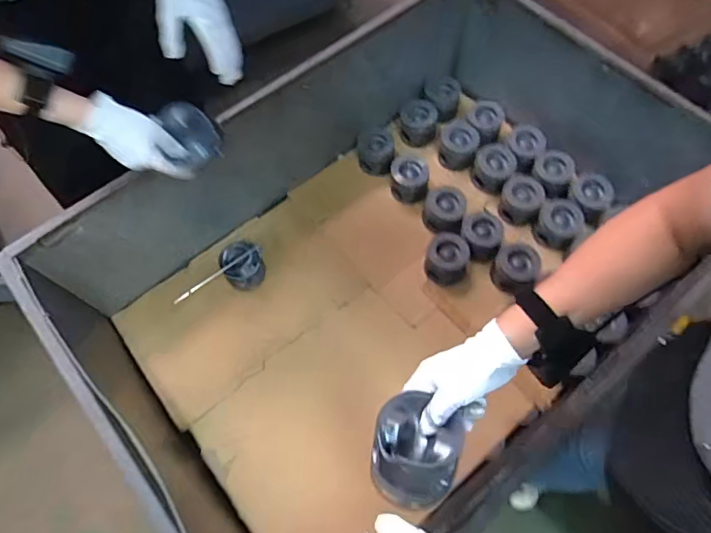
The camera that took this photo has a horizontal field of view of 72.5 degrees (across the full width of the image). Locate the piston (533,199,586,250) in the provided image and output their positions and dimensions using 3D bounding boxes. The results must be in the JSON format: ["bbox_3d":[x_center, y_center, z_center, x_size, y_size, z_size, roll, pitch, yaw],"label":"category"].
[{"bbox_3d":[0.450,-0.094,1.077,0.088,0.065,0.091,0,65,1],"label":"piston"}]

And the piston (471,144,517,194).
[{"bbox_3d":[0.321,-0.229,1.132,0.089,0.071,0.094,0,65,1],"label":"piston"}]

